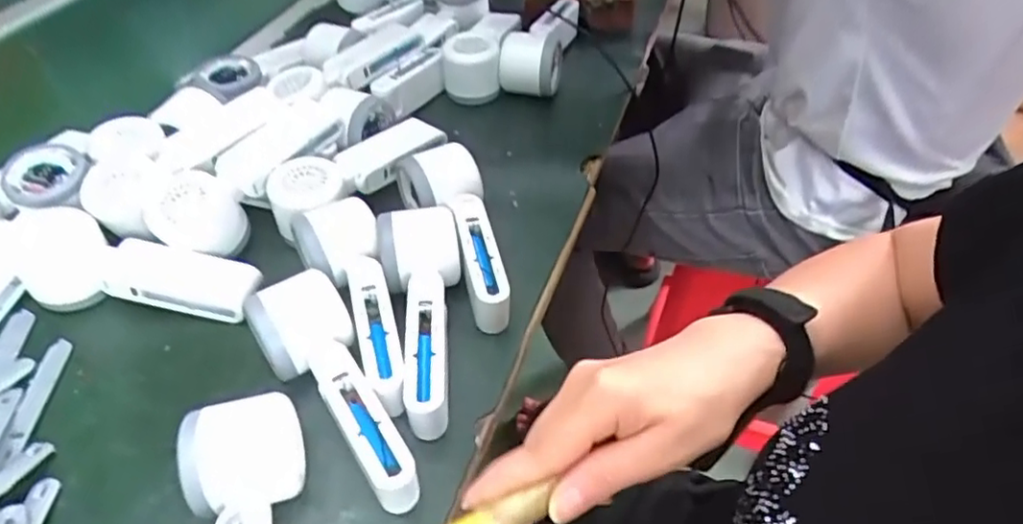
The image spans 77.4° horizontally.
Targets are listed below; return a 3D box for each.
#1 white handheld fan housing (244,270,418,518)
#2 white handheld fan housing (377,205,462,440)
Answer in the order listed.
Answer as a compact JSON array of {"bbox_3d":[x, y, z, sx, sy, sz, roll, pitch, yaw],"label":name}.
[{"bbox_3d":[-0.106,0.077,0.380,0.054,0.048,0.160,-26,51,-21],"label":"white handheld fan housing"},{"bbox_3d":[-0.057,0.030,0.423,0.054,0.043,0.163,-7,47,-5],"label":"white handheld fan housing"}]

